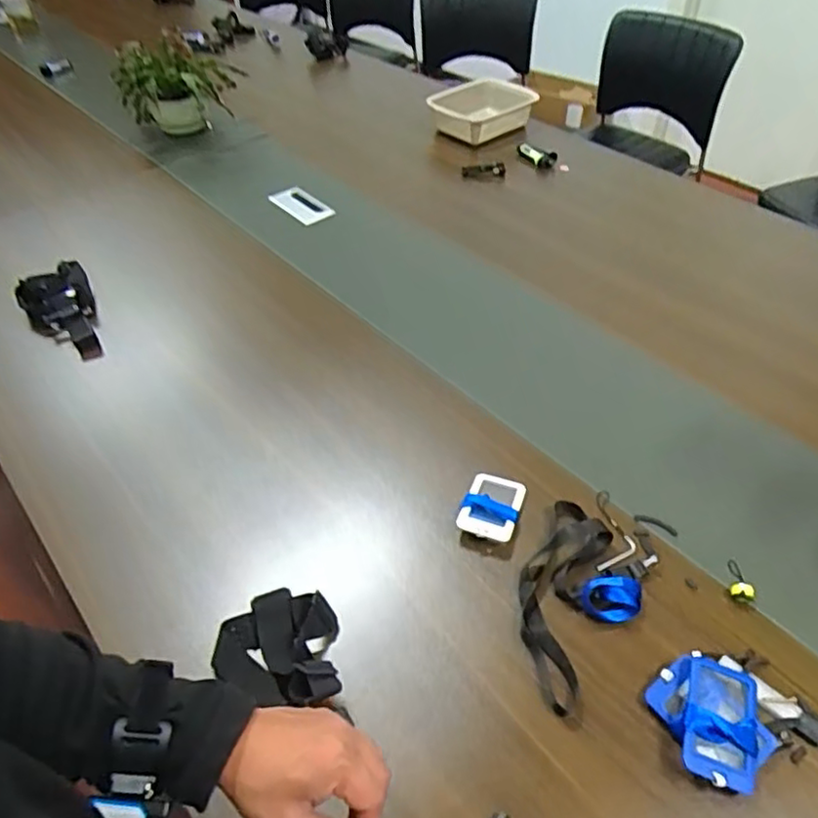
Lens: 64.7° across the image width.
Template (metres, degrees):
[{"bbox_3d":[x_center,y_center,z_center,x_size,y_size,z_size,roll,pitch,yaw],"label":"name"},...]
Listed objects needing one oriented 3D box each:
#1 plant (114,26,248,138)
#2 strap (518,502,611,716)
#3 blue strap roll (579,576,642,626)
[{"bbox_3d":[-0.584,-0.818,1.642,0.288,0.218,0.232,-17,47,-14],"label":"plant"},{"bbox_3d":[0.174,0.207,0.747,0.085,0.038,0.253,14,48,16],"label":"strap"},{"bbox_3d":[0.233,0.216,0.739,0.068,0.027,0.049,0,46,3],"label":"blue strap roll"}]

